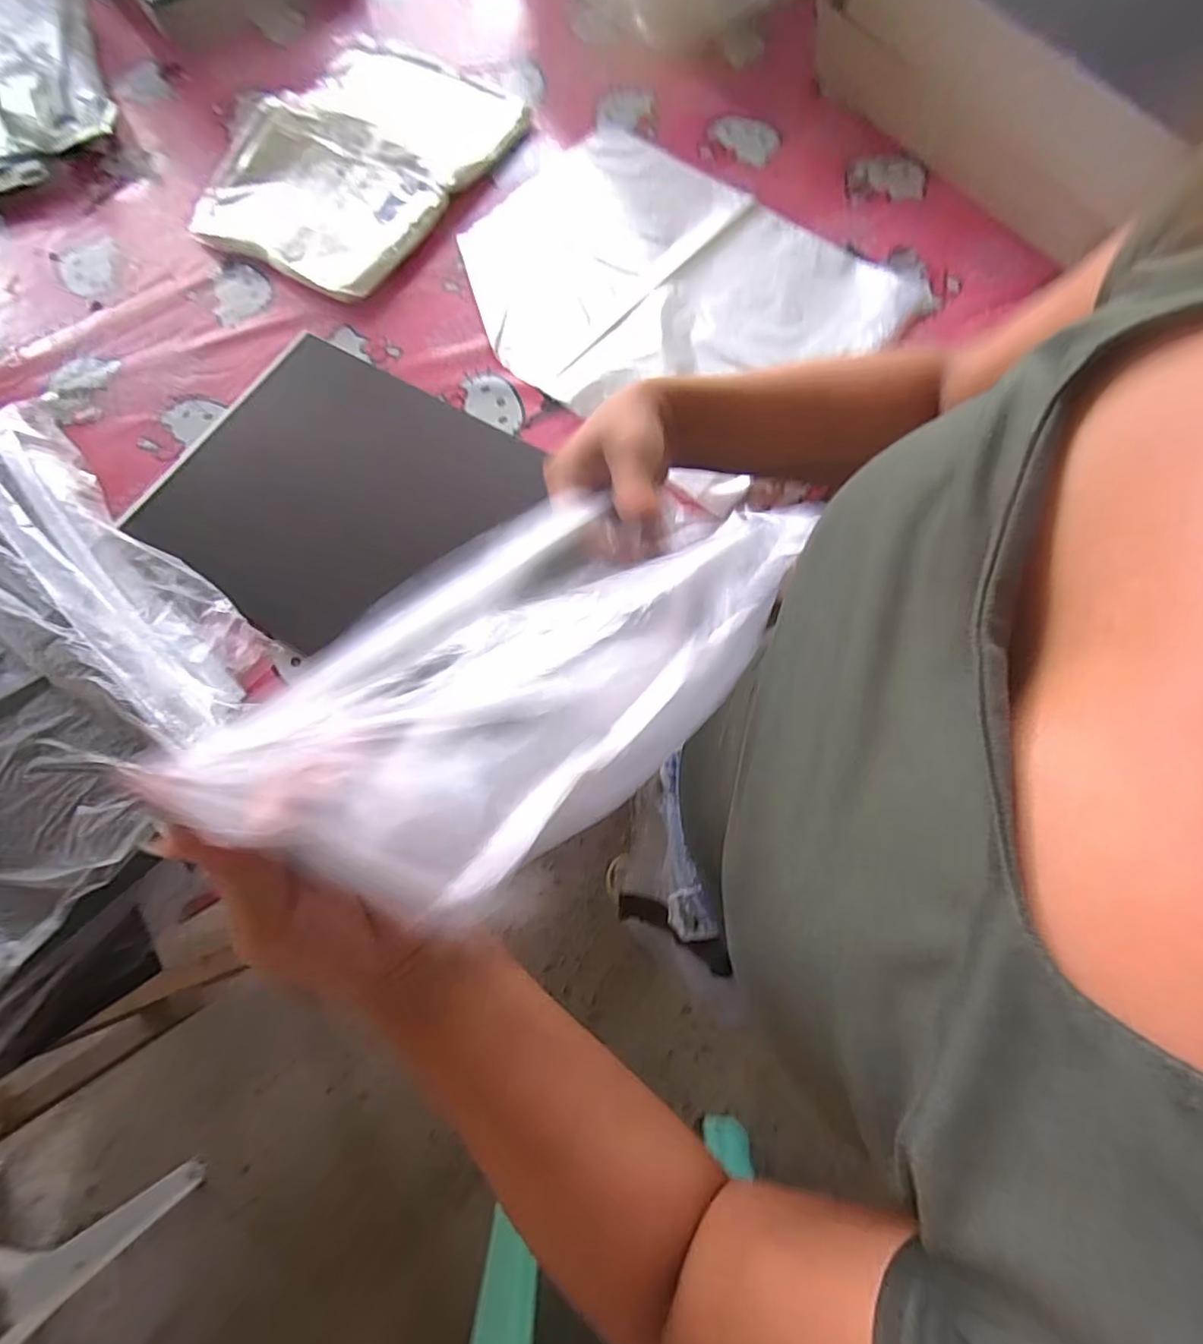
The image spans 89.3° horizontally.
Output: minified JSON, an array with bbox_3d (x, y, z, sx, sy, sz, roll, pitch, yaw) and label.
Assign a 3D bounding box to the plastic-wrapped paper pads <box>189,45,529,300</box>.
[{"bbox_3d":[-0.267,-0.553,0.652,0.269,0.032,0.325,30,75,12],"label":"plastic-wrapped paper pads"}]

